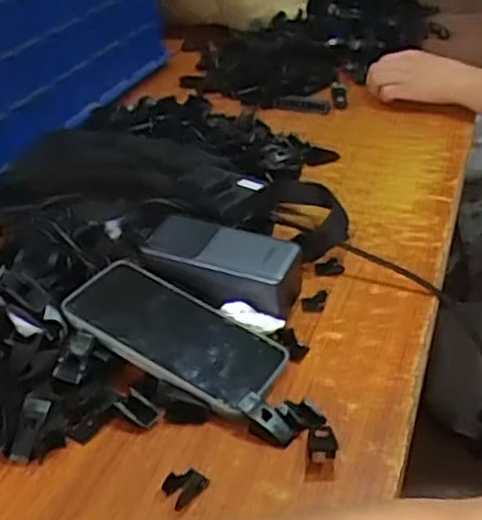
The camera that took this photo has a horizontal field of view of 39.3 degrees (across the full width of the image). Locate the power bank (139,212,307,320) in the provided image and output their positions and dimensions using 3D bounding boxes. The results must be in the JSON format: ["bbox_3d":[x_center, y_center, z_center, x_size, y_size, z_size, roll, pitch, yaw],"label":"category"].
[{"bbox_3d":[-0.017,-0.001,0.552,0.129,0.034,0.062,11,36,17],"label":"power bank"}]

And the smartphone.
[{"bbox_3d":[-0.049,0.052,0.503,0.163,0.008,0.084,24,37,17],"label":"smartphone"}]

